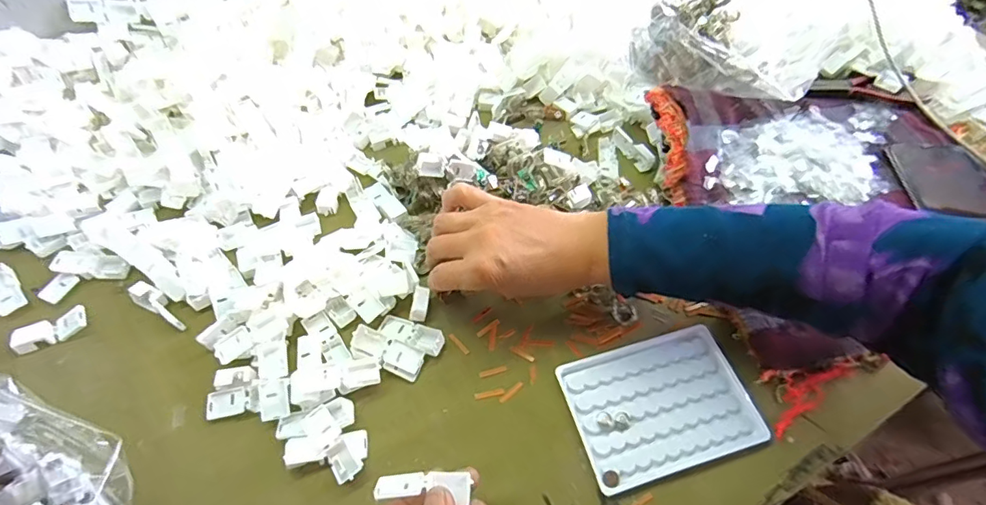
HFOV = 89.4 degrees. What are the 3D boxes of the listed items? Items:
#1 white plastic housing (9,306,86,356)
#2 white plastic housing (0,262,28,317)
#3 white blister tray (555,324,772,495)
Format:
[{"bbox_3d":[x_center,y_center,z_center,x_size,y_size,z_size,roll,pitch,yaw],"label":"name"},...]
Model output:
[{"bbox_3d":[-0.352,0.061,0.398,0.052,0.013,0.023,-22,59,-15],"label":"white plastic housing"},{"bbox_3d":[-0.412,0.029,0.418,0.020,0.006,0.056,-38,64,-23],"label":"white plastic housing"},{"bbox_3d":[0.123,0.110,0.369,0.129,0.005,0.095,-14,57,-10],"label":"white blister tray"}]

